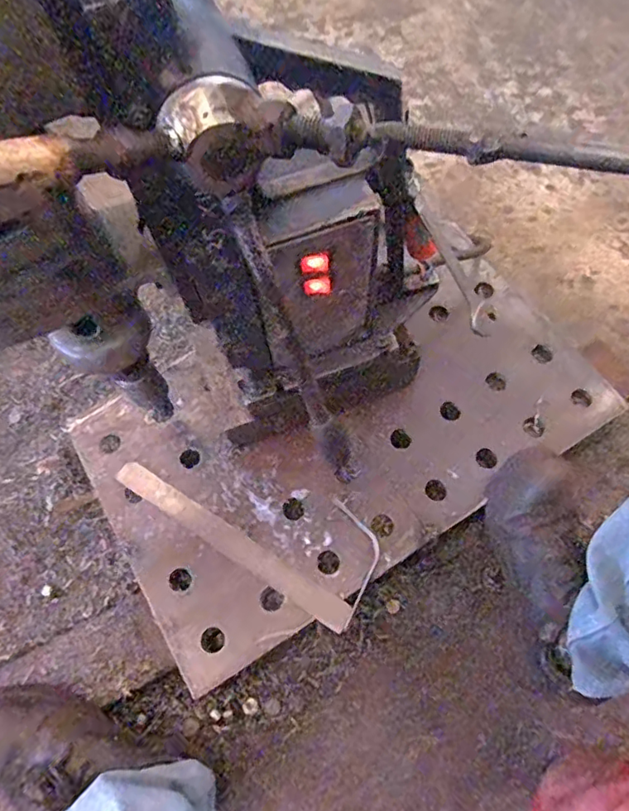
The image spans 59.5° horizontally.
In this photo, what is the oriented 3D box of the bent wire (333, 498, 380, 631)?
[{"bbox_3d":[0.049,0.169,0.602,0.047,0.009,0.135,-5,66,0],"label":"bent wire"}]

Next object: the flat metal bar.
[{"bbox_3d":[-0.097,0.154,0.628,0.312,0.012,0.032,29,71,14],"label":"flat metal bar"}]

